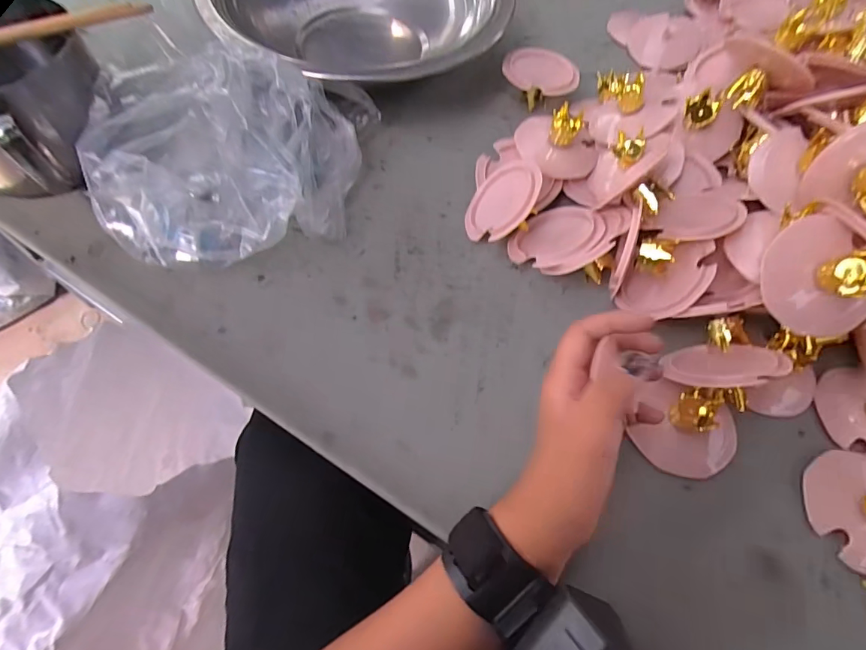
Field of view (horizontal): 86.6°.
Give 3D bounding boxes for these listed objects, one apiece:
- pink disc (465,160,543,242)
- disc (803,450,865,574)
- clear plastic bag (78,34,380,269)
[{"bbox_3d":[0.056,-0.101,0.380,0.070,0.011,0.069,-27,51,39],"label":"pink disc"},{"bbox_3d":[0.279,0.122,0.302,0.060,0.012,0.075,-3,61,7],"label":"disc"},{"bbox_3d":[-0.161,-0.141,0.372,0.191,0.095,0.200,6,62,0],"label":"clear plastic bag"}]

